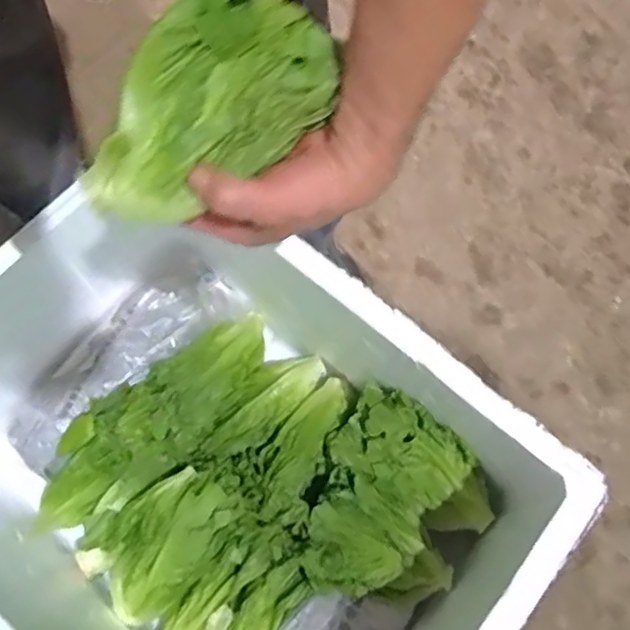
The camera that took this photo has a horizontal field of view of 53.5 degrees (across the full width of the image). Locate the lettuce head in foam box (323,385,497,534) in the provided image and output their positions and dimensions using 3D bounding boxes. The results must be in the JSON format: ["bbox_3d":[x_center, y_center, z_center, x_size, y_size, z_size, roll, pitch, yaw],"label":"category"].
[{"bbox_3d":[0.108,0.177,0.707,0.197,0.077,0.111,38,74,12],"label":"lettuce head in foam box"}]

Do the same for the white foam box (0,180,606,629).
[{"bbox_3d":[-0.103,0.162,0.659,0.602,0.237,0.445,38,74,12],"label":"white foam box"}]

